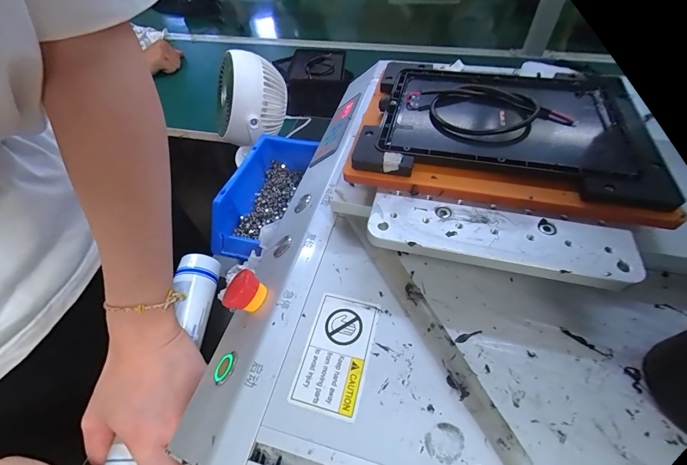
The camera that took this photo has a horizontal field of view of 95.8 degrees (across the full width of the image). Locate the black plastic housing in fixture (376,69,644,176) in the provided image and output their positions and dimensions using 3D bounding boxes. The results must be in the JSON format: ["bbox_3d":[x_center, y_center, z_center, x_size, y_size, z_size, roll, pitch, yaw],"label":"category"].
[{"bbox_3d":[0.116,-0.086,0.233,0.163,0.022,0.126,9,54,11],"label":"black plastic housing in fixture"}]

